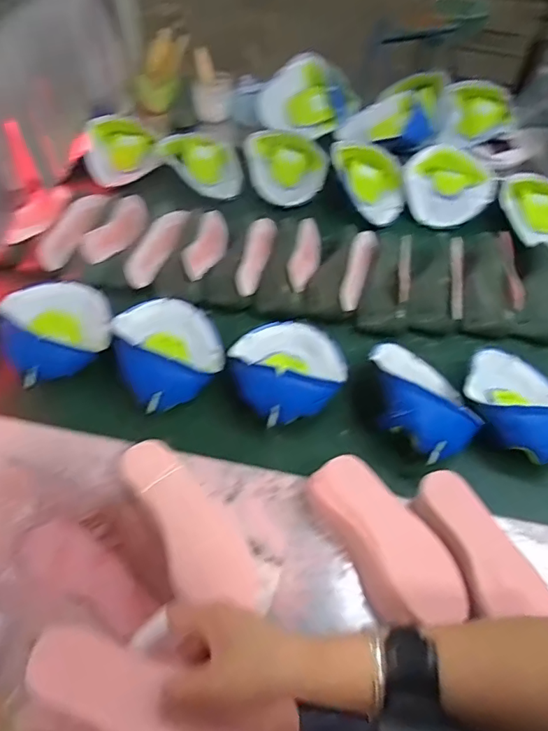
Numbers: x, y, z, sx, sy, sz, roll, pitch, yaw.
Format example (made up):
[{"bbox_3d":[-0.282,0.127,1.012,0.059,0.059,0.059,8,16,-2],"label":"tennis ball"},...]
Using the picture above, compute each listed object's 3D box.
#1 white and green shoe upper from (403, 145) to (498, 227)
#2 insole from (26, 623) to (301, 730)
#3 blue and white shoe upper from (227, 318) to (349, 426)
[{"bbox_3d":[0.354,-0.366,1.024,0.179,0.087,0.155,18,55,8],"label":"white and green shoe upper"},{"bbox_3d":[-0.089,0.269,0.395,0.215,0.005,0.062,24,56,1],"label":"insole"},{"bbox_3d":[0.023,-0.002,0.731,0.163,0.067,0.171,2,55,-3],"label":"blue and white shoe upper"}]

